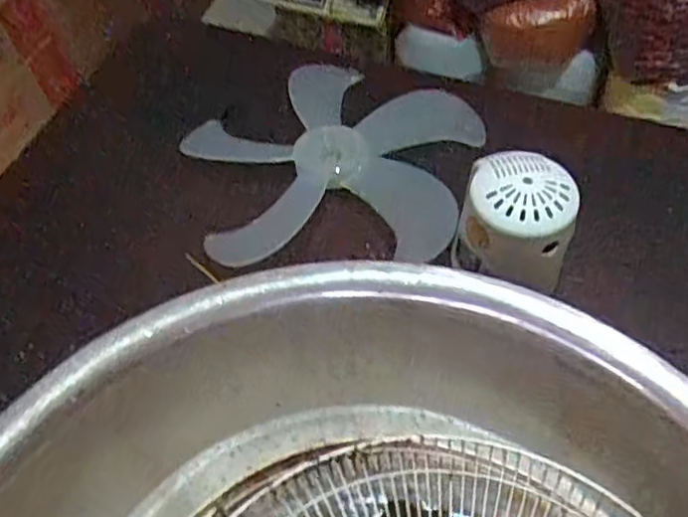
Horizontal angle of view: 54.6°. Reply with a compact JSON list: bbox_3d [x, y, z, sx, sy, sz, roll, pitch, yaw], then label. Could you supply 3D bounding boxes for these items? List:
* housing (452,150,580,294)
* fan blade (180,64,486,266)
[{"bbox_3d":[0.176,-0.041,0.681,0.108,0.113,0.082,14,57,13],"label":"housing"},{"bbox_3d":[-0.008,-0.133,0.829,0.356,0.057,0.303,-6,55,-1],"label":"fan blade"}]

